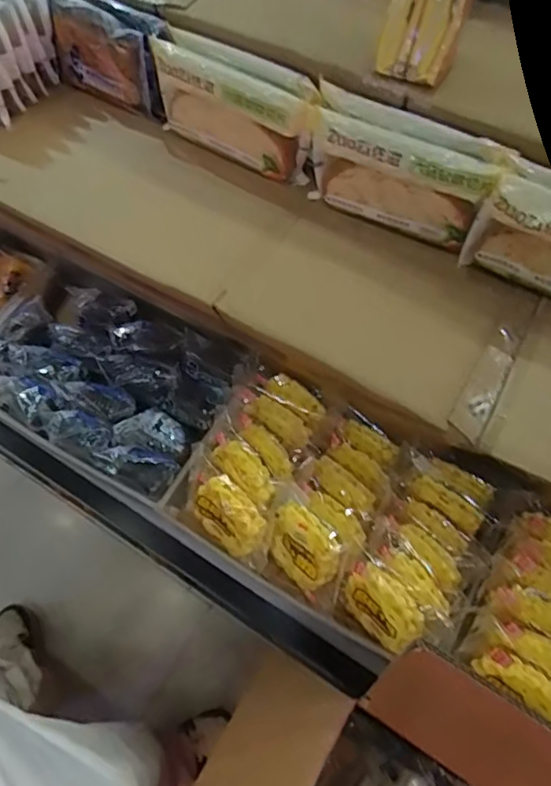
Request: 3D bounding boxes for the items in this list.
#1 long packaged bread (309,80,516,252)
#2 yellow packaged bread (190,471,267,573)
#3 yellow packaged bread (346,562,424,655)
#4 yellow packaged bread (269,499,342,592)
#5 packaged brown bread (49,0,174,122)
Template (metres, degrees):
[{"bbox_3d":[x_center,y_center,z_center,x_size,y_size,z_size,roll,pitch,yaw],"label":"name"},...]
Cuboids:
[{"bbox_3d":[0.116,-0.212,0.532,0.176,0.083,0.062,27,68,13],"label":"long packaged bread"},{"bbox_3d":[-0.045,0.123,0.567,0.095,0.081,0.038,25,44,20],"label":"yellow packaged bread"},{"bbox_3d":[0.098,0.196,0.517,0.044,0.057,0.078,-34,69,-14],"label":"yellow packaged bread"},{"bbox_3d":[0.028,0.155,0.548,0.072,0.073,0.026,34,41,32],"label":"yellow packaged bread"},{"bbox_3d":[-0.179,-0.377,0.623,0.150,0.093,0.051,31,69,14],"label":"packaged brown bread"}]

